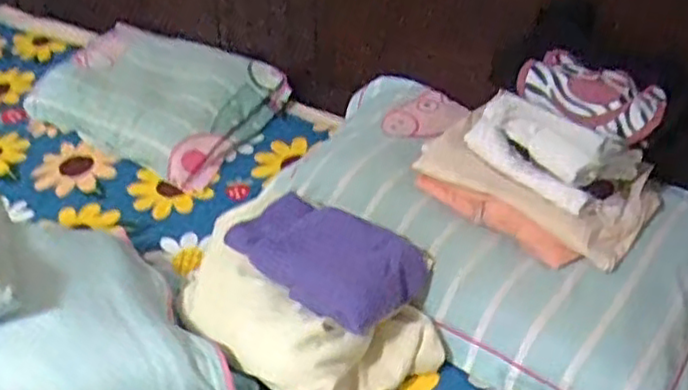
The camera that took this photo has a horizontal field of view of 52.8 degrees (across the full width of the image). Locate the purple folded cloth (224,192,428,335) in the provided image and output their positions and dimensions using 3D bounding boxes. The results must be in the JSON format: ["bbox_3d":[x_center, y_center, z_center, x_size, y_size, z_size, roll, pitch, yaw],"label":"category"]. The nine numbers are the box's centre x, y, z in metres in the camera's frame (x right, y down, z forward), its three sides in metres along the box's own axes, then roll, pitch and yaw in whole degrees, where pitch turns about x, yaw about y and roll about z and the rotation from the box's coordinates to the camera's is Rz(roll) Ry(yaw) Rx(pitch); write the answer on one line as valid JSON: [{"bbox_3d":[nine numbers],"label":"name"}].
[{"bbox_3d":[-0.015,0.078,0.942,0.230,0.032,0.162,37,61,18],"label":"purple folded cloth"}]

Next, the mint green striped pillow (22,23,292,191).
[{"bbox_3d":[-0.405,-0.207,1.406,0.534,0.093,0.325,22,47,28],"label":"mint green striped pillow"}]

